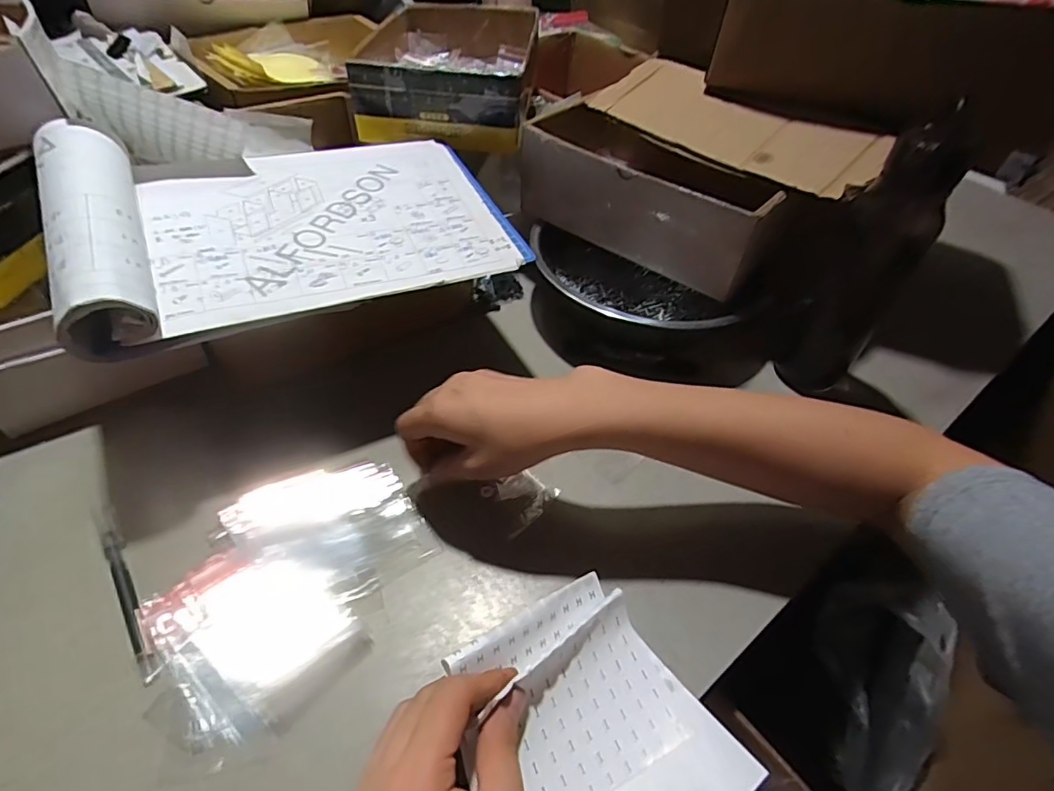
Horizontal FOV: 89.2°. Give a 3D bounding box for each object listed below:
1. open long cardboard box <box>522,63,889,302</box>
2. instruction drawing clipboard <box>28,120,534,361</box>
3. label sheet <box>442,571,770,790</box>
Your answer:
[{"bbox_3d":[0.158,-0.220,0.534,0.294,0.099,0.201,33,53,24],"label":"open long cardboard box"},{"bbox_3d":[-0.178,-0.157,0.425,0.319,0.063,0.215,-20,54,-21],"label":"instruction drawing clipboard"},{"bbox_3d":[0.038,0.183,0.293,0.129,0.046,0.142,-28,57,-26],"label":"label sheet"}]

